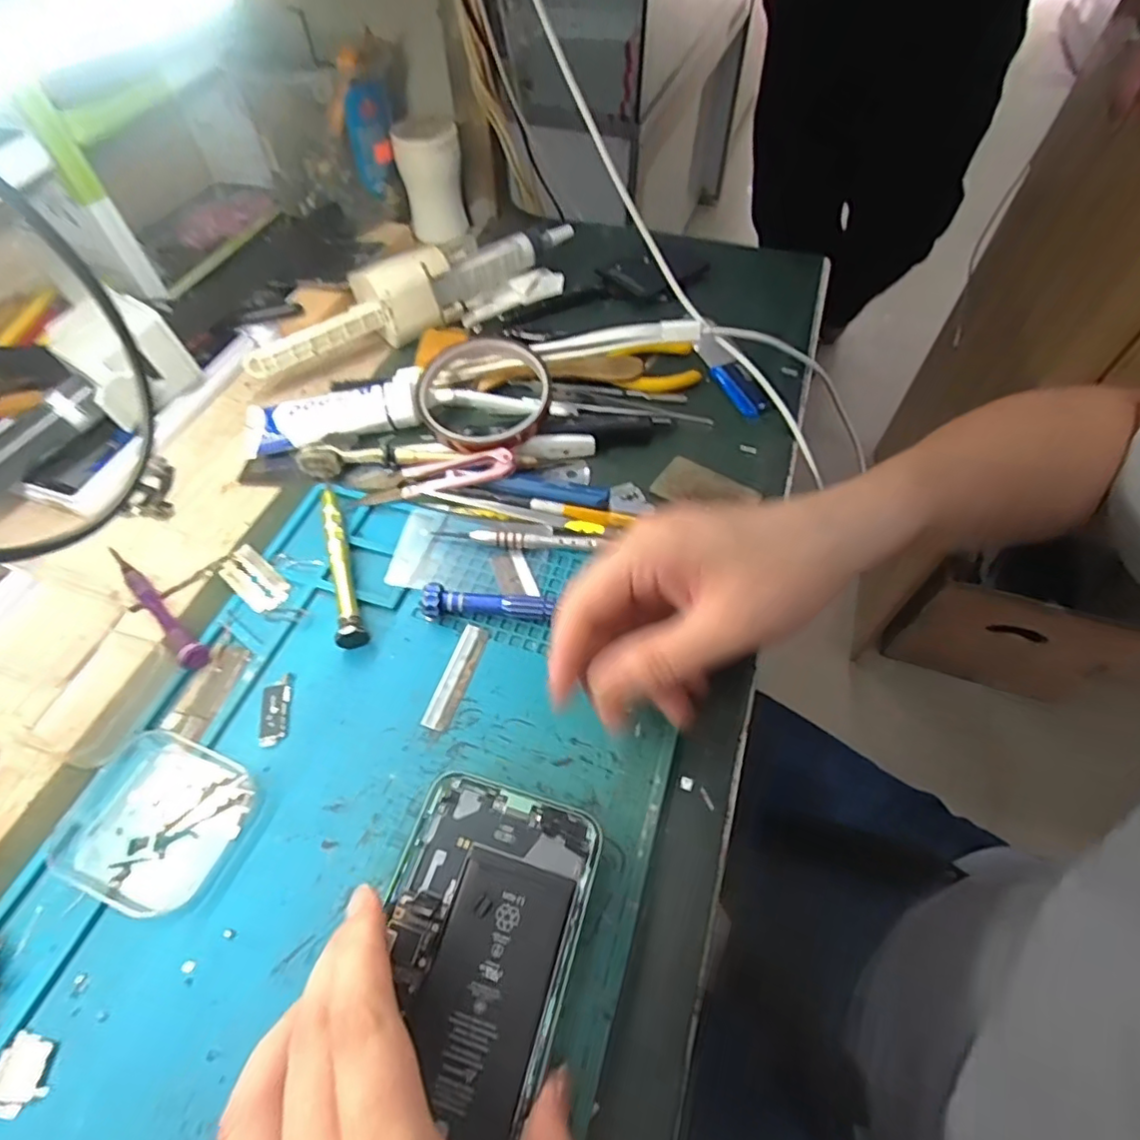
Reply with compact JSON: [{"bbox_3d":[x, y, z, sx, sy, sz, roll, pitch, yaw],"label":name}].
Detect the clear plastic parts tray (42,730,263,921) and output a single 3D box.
[{"bbox_3d":[-0.180,0.106,0.258,0.074,0.012,0.063,17,57,12],"label":"clear plastic parts tray"}]

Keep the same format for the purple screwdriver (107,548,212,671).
[{"bbox_3d":[-0.227,0.015,0.321,0.112,0.021,0.012,36,63,23],"label":"purple screwdriver"}]

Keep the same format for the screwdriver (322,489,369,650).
[{"bbox_3d":[-0.129,-0.005,0.332,0.013,0.014,0.105,-17,57,-11],"label":"screwdriver"}]

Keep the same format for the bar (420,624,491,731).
[{"bbox_3d":[-0.057,0.053,0.301,0.014,0.004,0.056,15,57,11],"label":"bar"}]

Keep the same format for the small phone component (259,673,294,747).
[{"bbox_3d":[-0.143,0.067,0.290,0.013,0.004,0.035,-7,56,-4],"label":"small phone component"}]

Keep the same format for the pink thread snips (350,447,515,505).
[{"bbox_3d":[-0.083,-0.058,0.363,0.097,0.017,0.026,-3,56,-2],"label":"pink thread snips"}]

